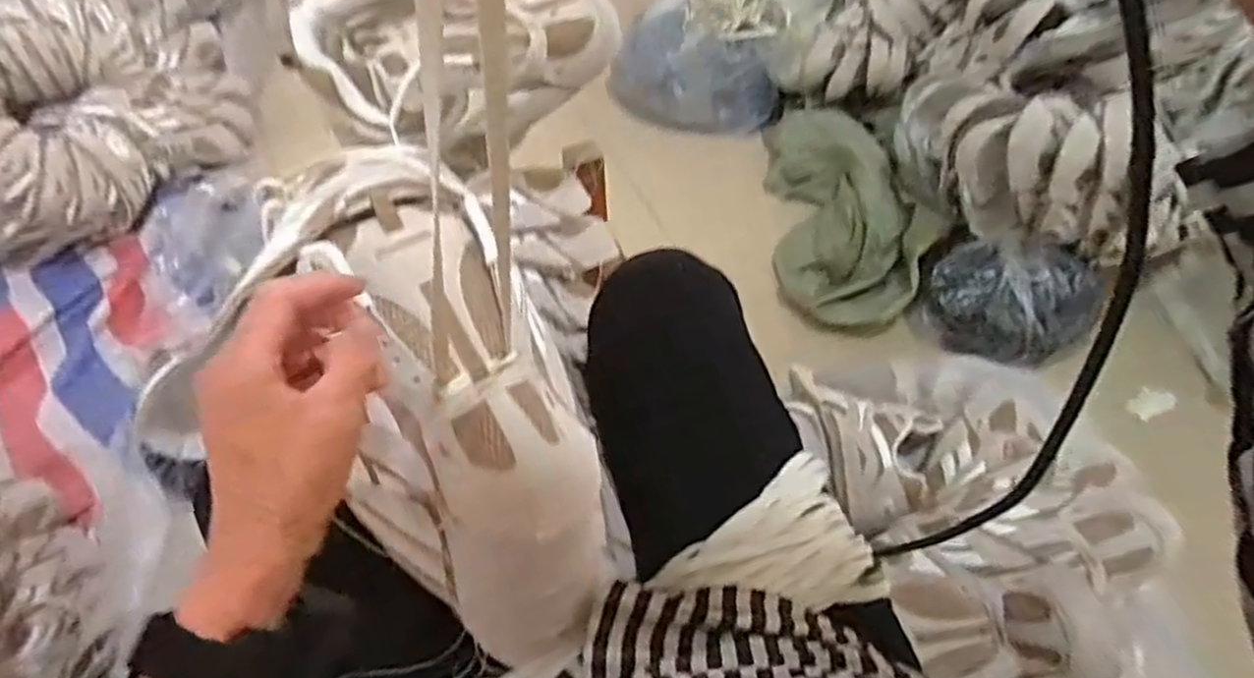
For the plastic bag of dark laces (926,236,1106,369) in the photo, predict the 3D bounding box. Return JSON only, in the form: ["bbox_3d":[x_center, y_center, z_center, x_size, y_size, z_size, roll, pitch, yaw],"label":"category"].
[{"bbox_3d":[0.568,-0.058,1.070,0.225,0.151,0.137,34,61,22],"label":"plastic bag of dark laces"}]

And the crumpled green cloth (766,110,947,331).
[{"bbox_3d":[0.332,-0.238,1.224,0.222,0.135,0.483,-13,55,-9],"label":"crumpled green cloth"}]

